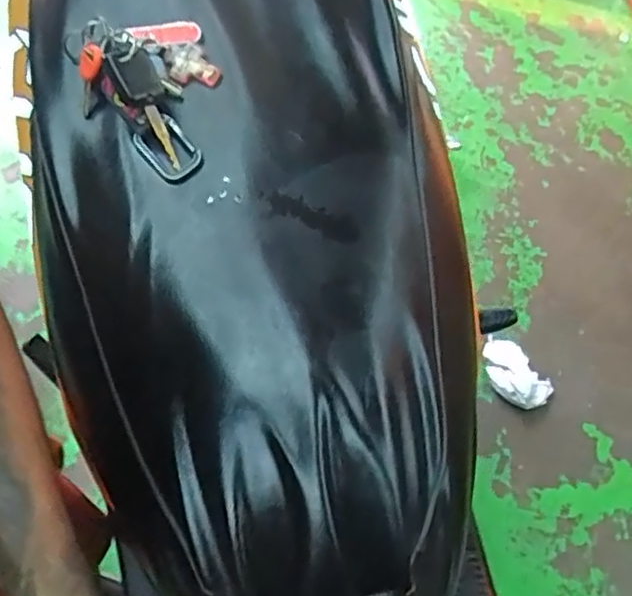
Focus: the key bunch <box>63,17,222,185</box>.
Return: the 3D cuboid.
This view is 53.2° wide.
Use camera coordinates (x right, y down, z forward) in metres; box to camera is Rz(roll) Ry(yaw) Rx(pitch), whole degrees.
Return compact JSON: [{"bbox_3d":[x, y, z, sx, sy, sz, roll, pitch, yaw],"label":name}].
[{"bbox_3d":[-0.123,-0.150,0.461,0.101,0.048,0.125,-14,63,-8],"label":"key bunch"}]

